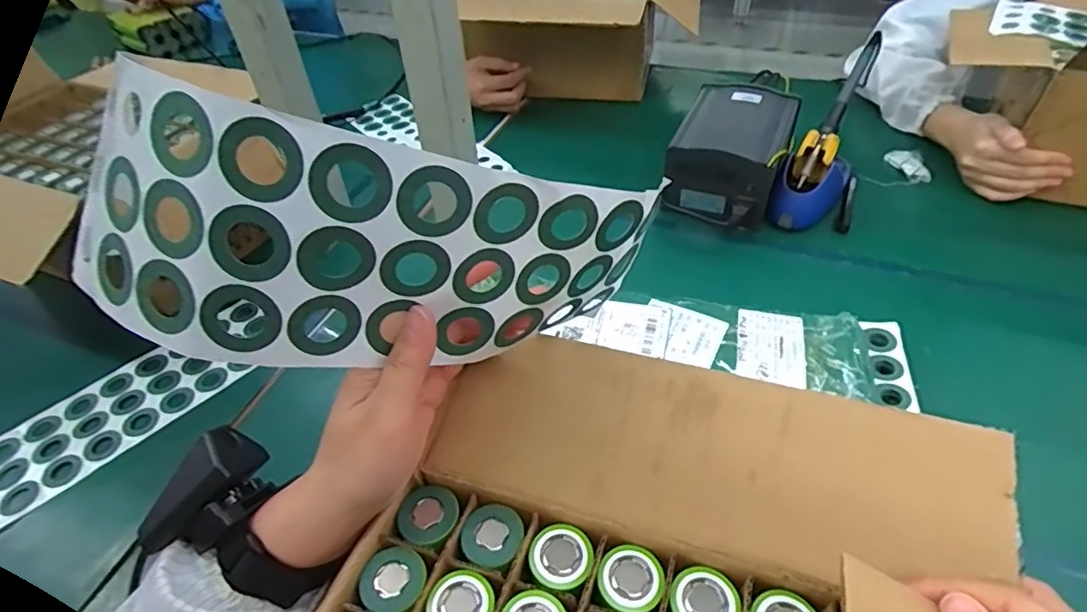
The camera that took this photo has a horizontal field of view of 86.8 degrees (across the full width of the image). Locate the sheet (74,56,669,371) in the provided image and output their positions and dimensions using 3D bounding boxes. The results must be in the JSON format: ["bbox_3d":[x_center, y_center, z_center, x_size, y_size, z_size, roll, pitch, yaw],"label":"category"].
[{"bbox_3d":[-0.067,-0.032,0.274,0.266,0.113,0.074,3,41,-23],"label":"sheet"}]

